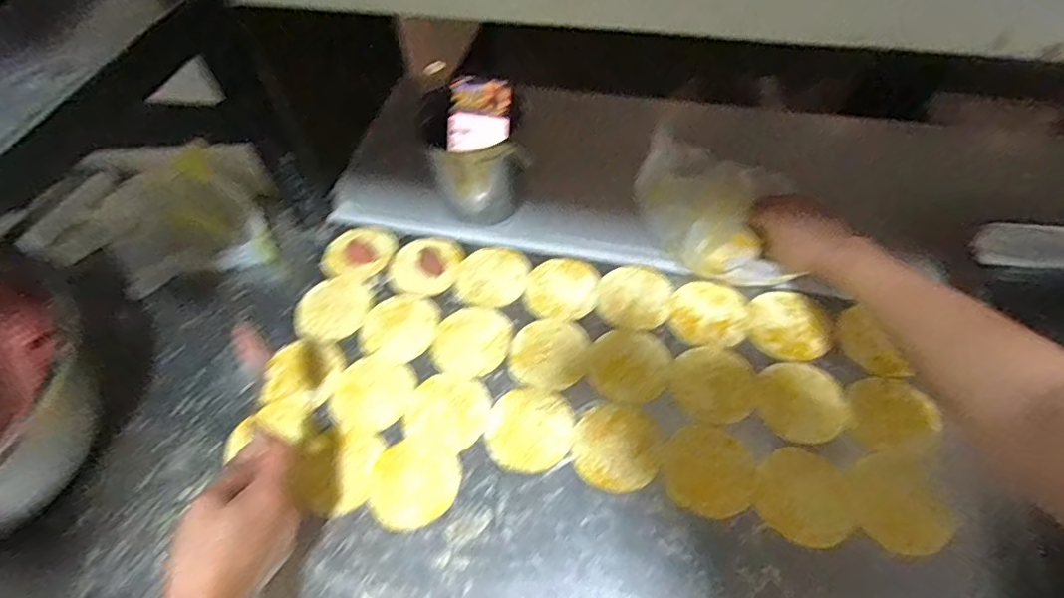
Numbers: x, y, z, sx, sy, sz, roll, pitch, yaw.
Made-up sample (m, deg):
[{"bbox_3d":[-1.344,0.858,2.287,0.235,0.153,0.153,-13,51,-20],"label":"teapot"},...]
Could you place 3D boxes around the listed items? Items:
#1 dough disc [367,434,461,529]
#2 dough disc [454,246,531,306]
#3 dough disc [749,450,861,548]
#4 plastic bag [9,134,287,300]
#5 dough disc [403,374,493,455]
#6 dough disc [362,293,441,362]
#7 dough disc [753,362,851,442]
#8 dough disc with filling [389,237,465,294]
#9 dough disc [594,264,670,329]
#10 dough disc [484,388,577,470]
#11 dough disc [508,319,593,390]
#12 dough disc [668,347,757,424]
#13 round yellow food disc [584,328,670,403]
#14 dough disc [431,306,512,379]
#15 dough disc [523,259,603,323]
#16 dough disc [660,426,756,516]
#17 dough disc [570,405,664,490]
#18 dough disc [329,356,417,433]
[{"bbox_3d":[-0.110,0.169,0.523,0.085,0.004,0.081,-1,54,2],"label":"dough disc"},{"bbox_3d":[-0.046,-0.029,0.657,0.081,0.007,0.086,-1,54,2],"label":"dough disc"},{"bbox_3d":[0.244,0.177,0.500,0.082,0.005,0.083,-1,54,2],"label":"dough disc"},{"bbox_3d":[-0.477,-0.098,0.686,0.330,0.084,0.179,3,55,5],"label":"plastic bag"},{"bbox_3d":[-0.083,0.110,0.562,0.079,0.004,0.074,-1,54,2],"label":"dough disc"},{"bbox_3d":[-0.147,0.030,0.626,0.084,0.005,0.083,-1,54,2],"label":"dough disc"},{"bbox_3d":[0.265,0.098,0.549,0.083,0.004,0.083,-1,54,2],"label":"dough disc"},{"bbox_3d":[-0.129,-0.047,0.670,0.084,0.016,0.088,-1,54,2],"label":"dough disc with filling"},{"bbox_3d":[0.114,-0.004,0.631,0.079,0.004,0.085,-1,54,2],"label":"dough disc"},{"bbox_3d":[-0.003,0.125,0.545,0.082,0.004,0.080,-1,54,2],"label":"dough disc"},{"bbox_3d":[0.018,0.057,0.592,0.081,0.004,0.085,-1,54,2],"label":"dough disc"},{"bbox_3d":[0.182,0.084,0.563,0.079,0.004,0.079,-1,54,2],"label":"dough disc"},{"bbox_3d":[0.100,0.068,0.581,0.081,0.004,0.086,-1,54,2],"label":"round yellow food disc"},{"bbox_3d":[-0.066,0.045,0.608,0.083,0.004,0.085,-1,54,2],"label":"dough disc"},{"bbox_3d":[0.034,-0.013,0.646,0.080,0.004,0.090,11,56,11],"label":"dough disc"},{"bbox_3d":[0.163,0.157,0.518,0.080,0.005,0.079,-1,54,2],"label":"dough disc"},{"bbox_3d":[0.080,0.139,0.530,0.081,0.004,0.081,-1,54,2],"label":"dough disc"},{"bbox_3d":[-0.166,0.096,0.576,0.081,0.004,0.082,-1,54,2],"label":"dough disc"}]

